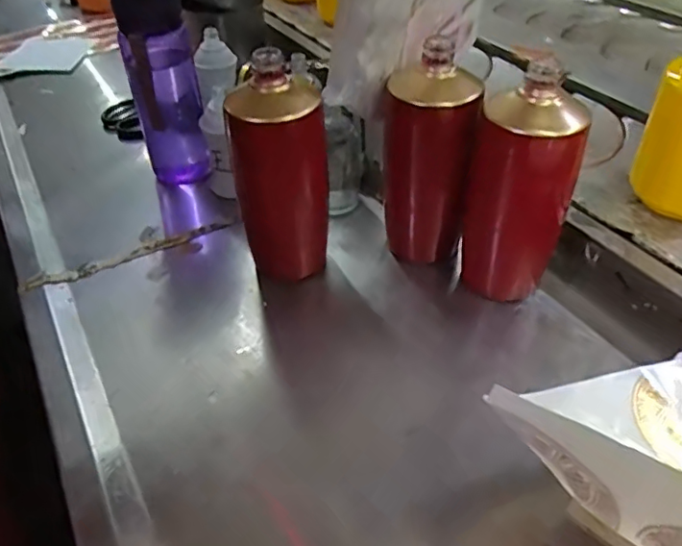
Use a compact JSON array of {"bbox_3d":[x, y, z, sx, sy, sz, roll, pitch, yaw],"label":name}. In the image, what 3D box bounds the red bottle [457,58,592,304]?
[{"bbox_3d":[0.144,-0.063,0.466,0.061,0.189,0.072,-30,48,-23],"label":"red bottle"}]

